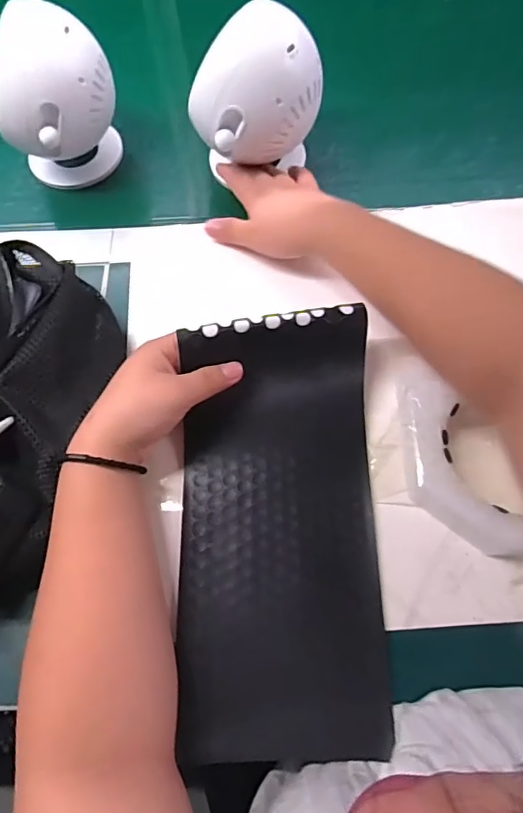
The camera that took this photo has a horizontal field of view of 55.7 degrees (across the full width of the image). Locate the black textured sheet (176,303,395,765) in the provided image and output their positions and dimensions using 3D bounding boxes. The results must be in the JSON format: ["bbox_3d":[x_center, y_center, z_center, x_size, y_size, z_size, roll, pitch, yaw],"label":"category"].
[{"bbox_3d":[0.012,0.074,0.327,0.132,0.050,0.276,0,75,1],"label":"black textured sheet"}]

